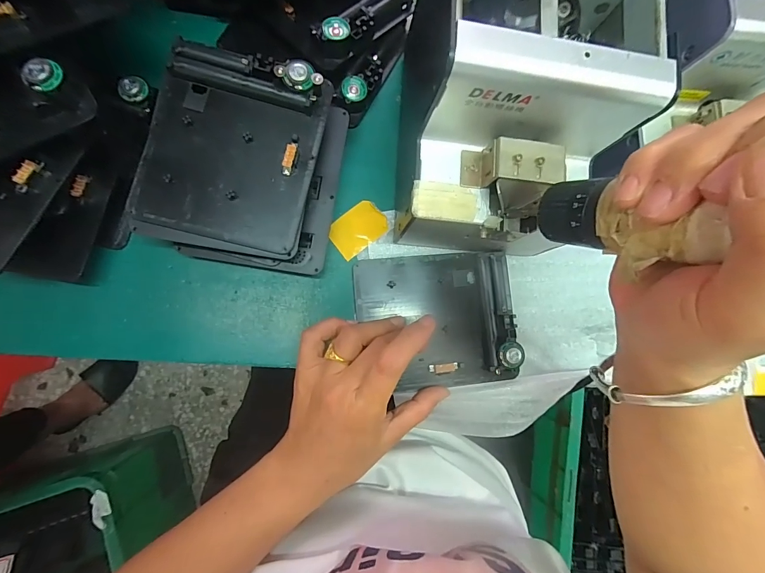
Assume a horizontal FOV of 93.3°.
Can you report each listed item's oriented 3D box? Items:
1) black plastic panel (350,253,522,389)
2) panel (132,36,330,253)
[{"bbox_3d":[0.046,0.028,0.298,0.129,0.024,0.109,-5,85,-9],"label":"black plastic panel"},{"bbox_3d":[-0.101,-0.094,0.244,0.107,0.020,0.126,13,83,-7],"label":"panel"}]

